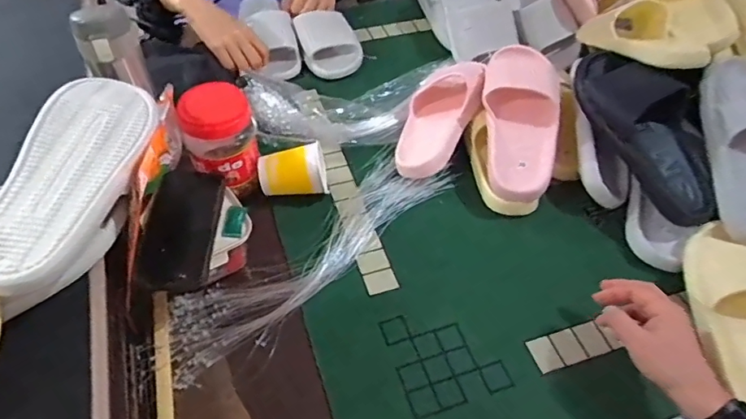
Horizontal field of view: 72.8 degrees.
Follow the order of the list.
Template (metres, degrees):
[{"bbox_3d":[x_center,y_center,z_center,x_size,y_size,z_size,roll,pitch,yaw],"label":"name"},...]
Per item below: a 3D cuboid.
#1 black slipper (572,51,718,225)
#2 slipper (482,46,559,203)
[{"bbox_3d":[0.374,-0.109,0.686,0.114,0.080,0.269,-18,71,-15],"label":"black slipper"},{"bbox_3d":[0.212,-0.136,0.721,0.098,0.060,0.255,4,70,2],"label":"slipper"}]

